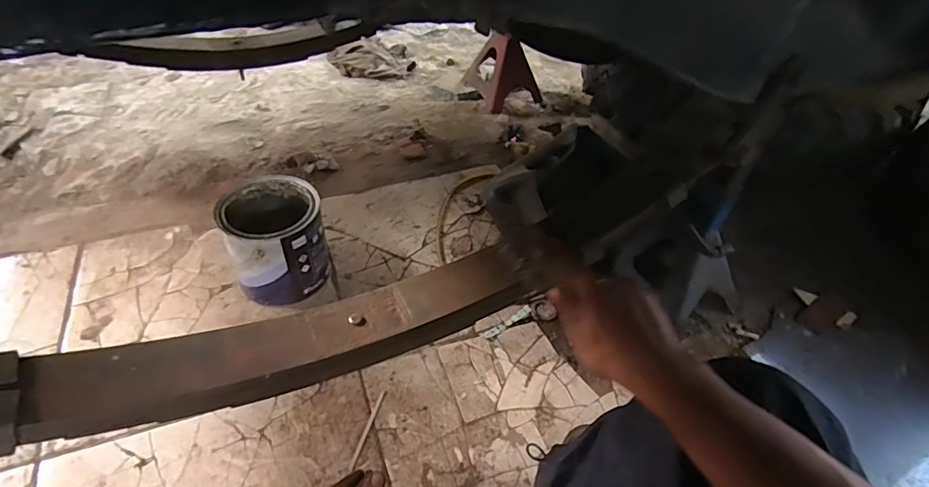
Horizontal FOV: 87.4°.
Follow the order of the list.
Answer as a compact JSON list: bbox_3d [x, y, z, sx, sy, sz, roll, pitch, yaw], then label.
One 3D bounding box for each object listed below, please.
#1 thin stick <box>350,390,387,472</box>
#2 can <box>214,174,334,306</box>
[{"bbox_3d":[-0.128,0.247,0.651,0.009,0.004,0.111,14,45,7],"label":"thin stick"},{"bbox_3d":[-0.303,-0.006,0.794,0.146,0.151,0.161,-16,48,-20],"label":"can"}]

